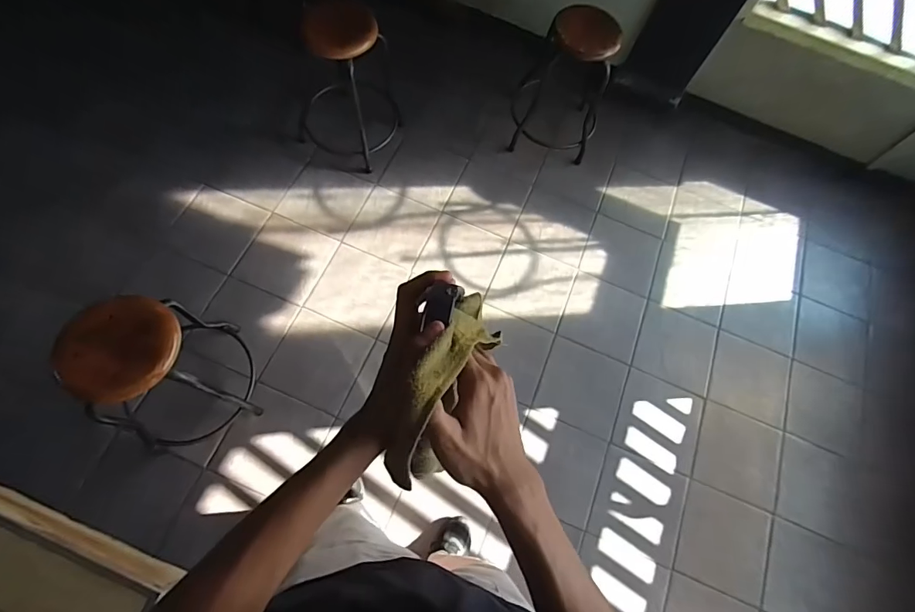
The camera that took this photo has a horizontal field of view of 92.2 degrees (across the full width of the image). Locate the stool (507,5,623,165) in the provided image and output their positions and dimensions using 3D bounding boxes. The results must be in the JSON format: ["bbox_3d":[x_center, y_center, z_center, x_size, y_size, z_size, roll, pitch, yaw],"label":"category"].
[{"bbox_3d":[0.397,-0.835,1.644,0.334,0.494,0.312,2,69,-5],"label":"stool"}]

